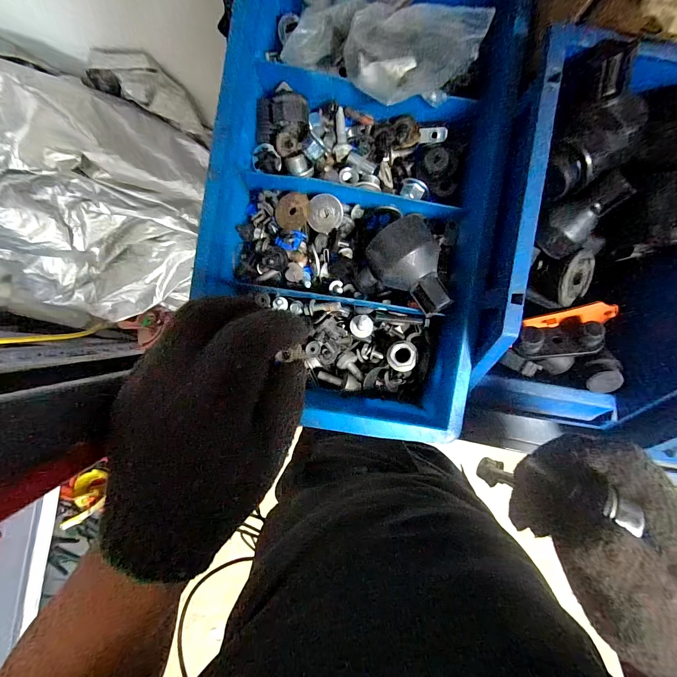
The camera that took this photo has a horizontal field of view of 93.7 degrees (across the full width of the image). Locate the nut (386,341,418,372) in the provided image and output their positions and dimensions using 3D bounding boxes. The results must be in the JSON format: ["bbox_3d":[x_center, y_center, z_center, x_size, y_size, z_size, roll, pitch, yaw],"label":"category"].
[{"bbox_3d":[0.054,0.015,0.267,0.025,0.011,0.025,3,92,0],"label":"nut"}]

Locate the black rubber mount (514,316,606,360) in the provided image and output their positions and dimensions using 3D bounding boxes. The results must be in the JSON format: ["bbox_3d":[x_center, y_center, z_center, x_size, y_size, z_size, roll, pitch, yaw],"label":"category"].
[{"bbox_3d":[0.177,0.000,0.256,0.060,0.011,0.029,-9,92,15],"label":"black rubber mount"}]

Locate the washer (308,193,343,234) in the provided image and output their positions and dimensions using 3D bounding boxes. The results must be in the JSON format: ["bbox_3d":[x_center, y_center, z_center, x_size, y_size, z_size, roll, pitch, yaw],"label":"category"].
[{"bbox_3d":[-0.011,-0.101,0.257,0.028,0.004,0.029,-3,125,-4],"label":"washer"}]

